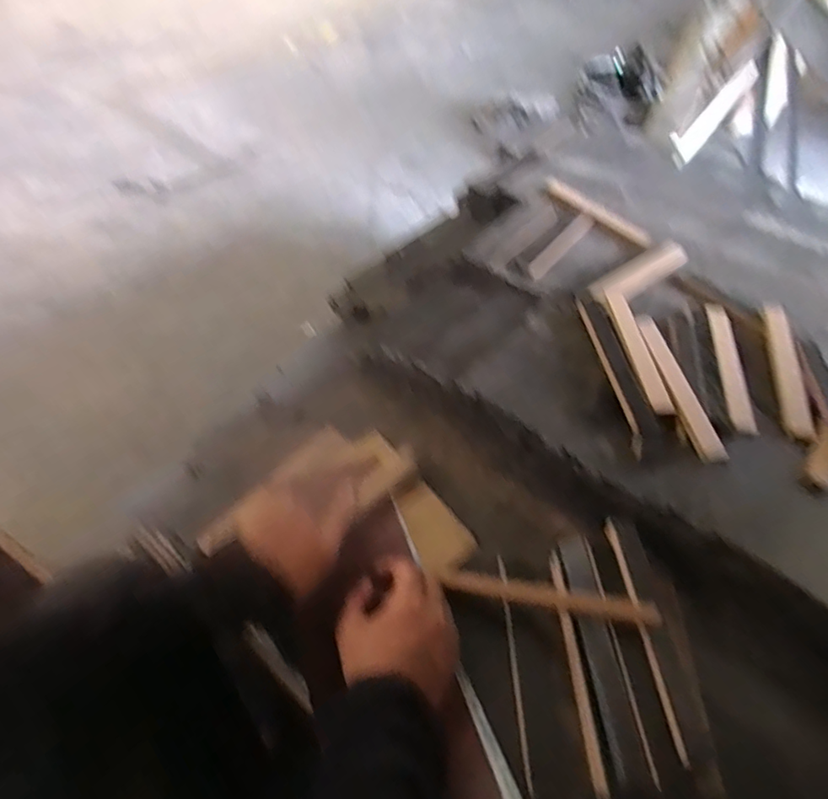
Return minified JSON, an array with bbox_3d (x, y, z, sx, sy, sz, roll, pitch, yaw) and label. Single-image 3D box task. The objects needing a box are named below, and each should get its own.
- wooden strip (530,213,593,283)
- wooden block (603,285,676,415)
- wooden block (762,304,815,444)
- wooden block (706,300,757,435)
[{"bbox_3d":[0.189,-0.198,0.700,0.024,0.007,0.166,31,54,20],"label":"wooden strip"},{"bbox_3d":[0.232,-0.059,0.573,0.022,0.010,0.183,-1,50,-5],"label":"wooden block"},{"bbox_3d":[0.384,-0.035,0.565,0.024,0.010,0.193,14,50,7],"label":"wooden block"},{"bbox_3d":[0.327,-0.037,0.566,0.023,0.007,0.184,10,50,4],"label":"wooden block"}]

